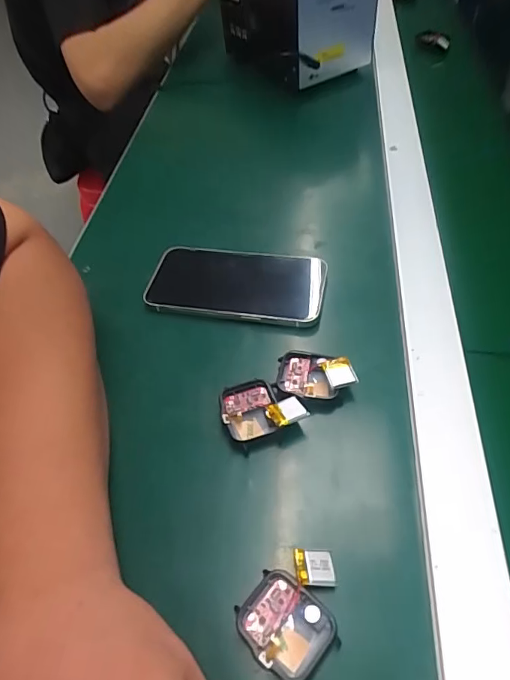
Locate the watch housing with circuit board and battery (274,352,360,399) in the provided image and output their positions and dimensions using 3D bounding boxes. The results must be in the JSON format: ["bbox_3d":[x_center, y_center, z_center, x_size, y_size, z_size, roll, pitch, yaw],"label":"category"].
[{"bbox_3d":[0.042,0.024,0.313,0.051,0.016,0.039,7,53,7],"label":"watch housing with circuit board and battery"}]

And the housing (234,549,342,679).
[{"bbox_3d":[0.023,0.137,0.232,0.047,0.012,0.057,35,61,26],"label":"housing"}]

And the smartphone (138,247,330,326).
[{"bbox_3d":[-0.015,-0.050,0.379,0.144,0.013,0.074,5,53,15],"label":"smartphone"}]

